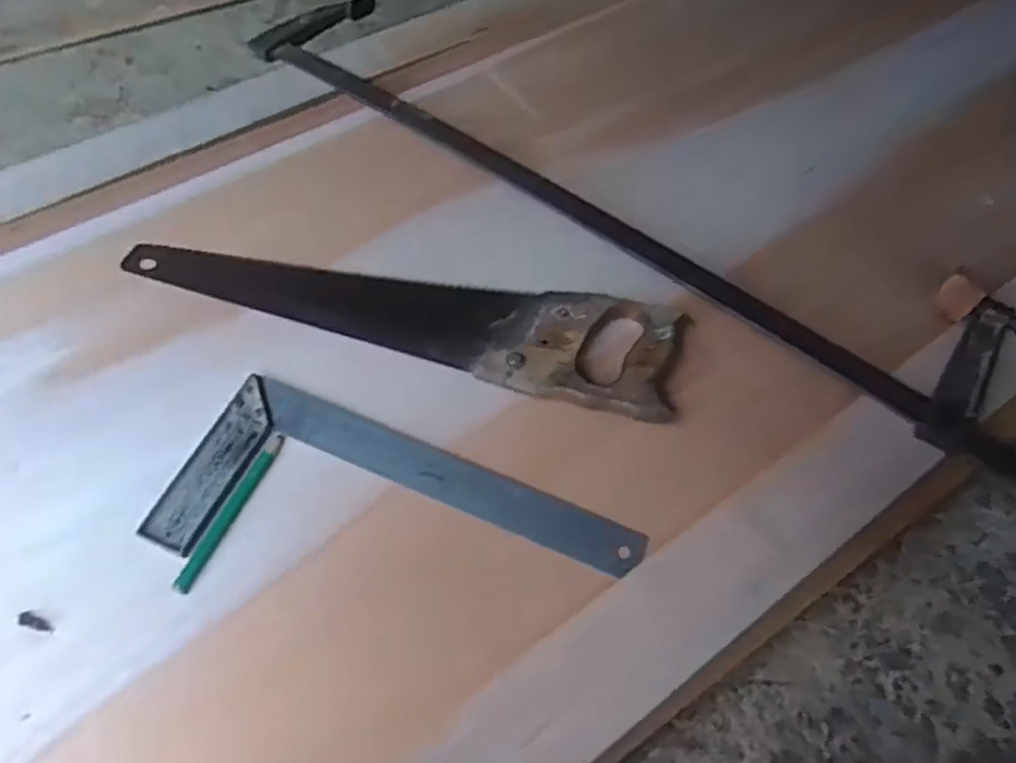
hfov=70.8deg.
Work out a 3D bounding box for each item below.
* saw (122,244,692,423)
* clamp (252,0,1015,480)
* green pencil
[{"bbox_3d":[-0.099,-0.072,0.639,0.501,0.023,0.115,14,60,5],"label":"saw"},{"bbox_3d":[0.174,-0.151,0.672,1.071,0.065,0.165,34,64,16],"label":"clamp"},{"bbox_3d":[-0.213,0.099,0.552,0.013,0.007,0.134,23,61,11],"label":"green pencil"}]

